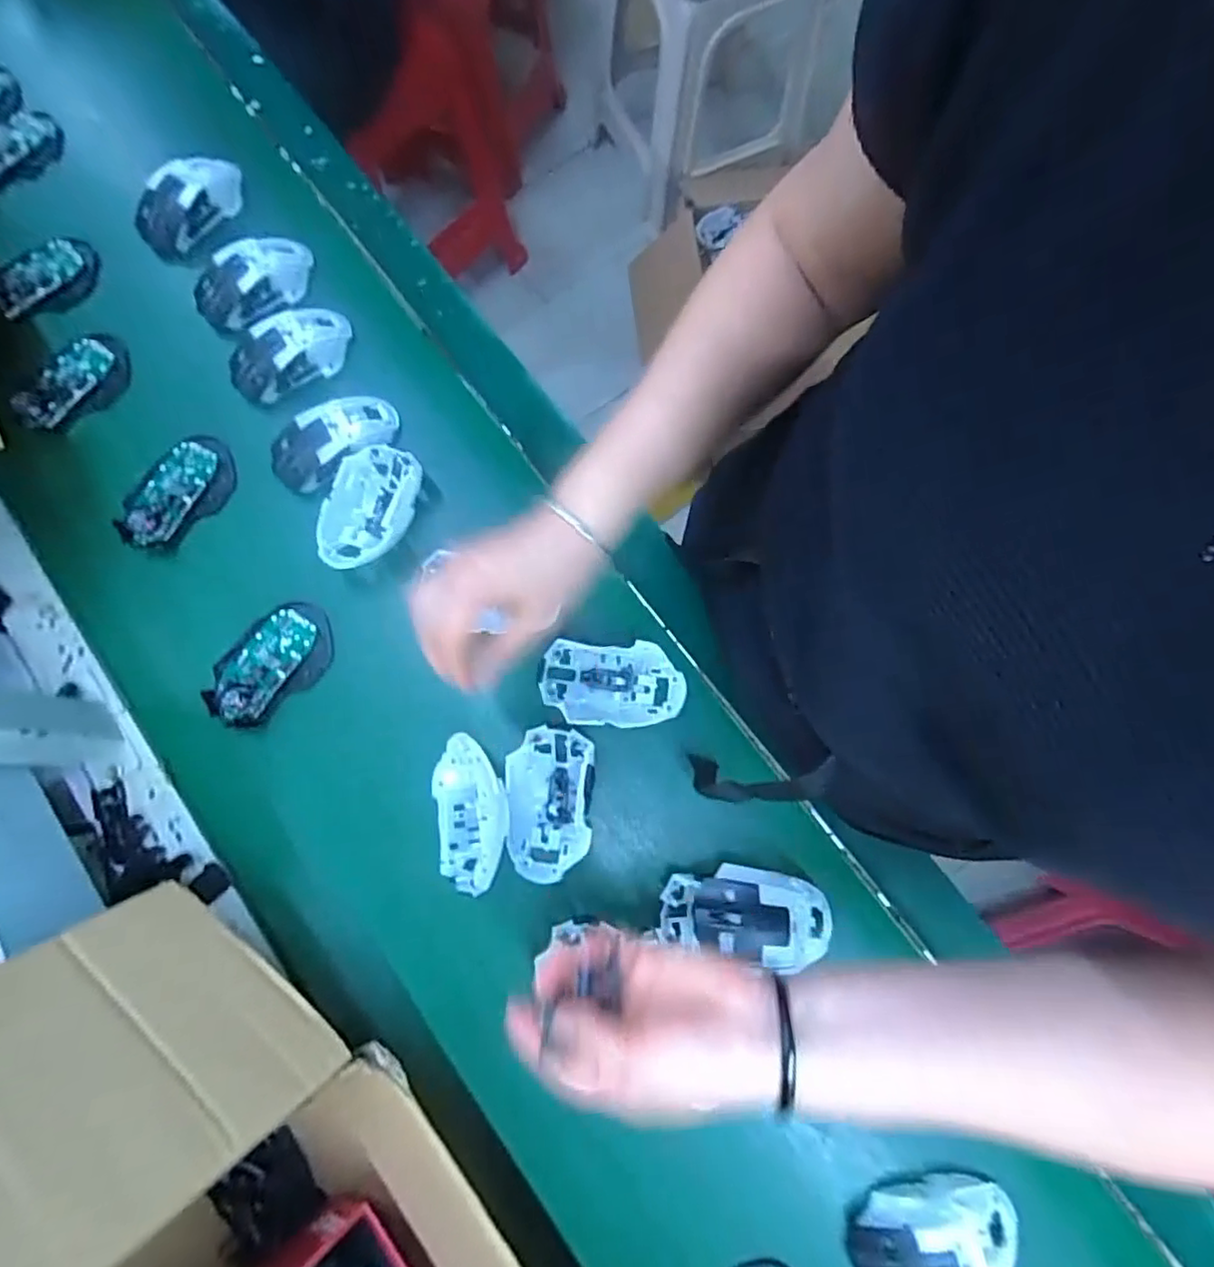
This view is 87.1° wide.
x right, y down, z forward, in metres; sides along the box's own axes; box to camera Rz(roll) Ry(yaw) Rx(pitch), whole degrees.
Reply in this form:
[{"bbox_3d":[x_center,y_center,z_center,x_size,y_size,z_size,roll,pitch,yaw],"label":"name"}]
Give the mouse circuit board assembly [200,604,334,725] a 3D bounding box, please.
[{"bbox_3d":[-0.285,0.024,0.539,0.068,0.027,0.112,40,80,7],"label":"mouse circuit board assembly"}]

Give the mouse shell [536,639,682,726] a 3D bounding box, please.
[{"bbox_3d":[0.005,0.043,0.522,0.113,0.044,0.064,0,77,-1],"label":"mouse shell"}]

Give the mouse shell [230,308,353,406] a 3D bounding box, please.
[{"bbox_3d":[-0.289,-0.256,0.591,0.118,0.035,0.065,-40,81,-9],"label":"mouse shell"}]

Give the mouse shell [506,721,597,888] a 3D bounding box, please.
[{"bbox_3d":[-0.044,0.132,0.500,0.066,0.044,0.111,0,77,-1],"label":"mouse shell"}]

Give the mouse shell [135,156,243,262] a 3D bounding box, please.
[{"bbox_3d":[-0.410,-0.427,0.627,0.117,0.036,0.072,-36,80,-8],"label":"mouse shell"}]

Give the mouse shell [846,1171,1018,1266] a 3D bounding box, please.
[{"bbox_3d":[0.227,0.417,0.440,0.116,0.038,0.068,-24,79,-6],"label":"mouse shell"}]

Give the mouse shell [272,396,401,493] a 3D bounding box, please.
[{"bbox_3d":[-0.241,-0.170,0.567,0.117,0.036,0.062,-31,80,-8],"label":"mouse shell"}]

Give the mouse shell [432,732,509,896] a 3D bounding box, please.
[{"bbox_3d":[-0.103,0.133,0.476,0.060,0.053,0.110,-8,78,-3],"label":"mouse shell"}]

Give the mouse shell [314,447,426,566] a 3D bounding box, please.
[{"bbox_3d":[-0.204,-0.106,0.555,0.066,0.038,0.112,20,78,4],"label":"mouse shell"}]

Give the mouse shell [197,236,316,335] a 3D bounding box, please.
[{"bbox_3d":[-0.333,-0.330,0.608,0.114,0.039,0.067,-31,80,-8],"label":"mouse shell"}]

